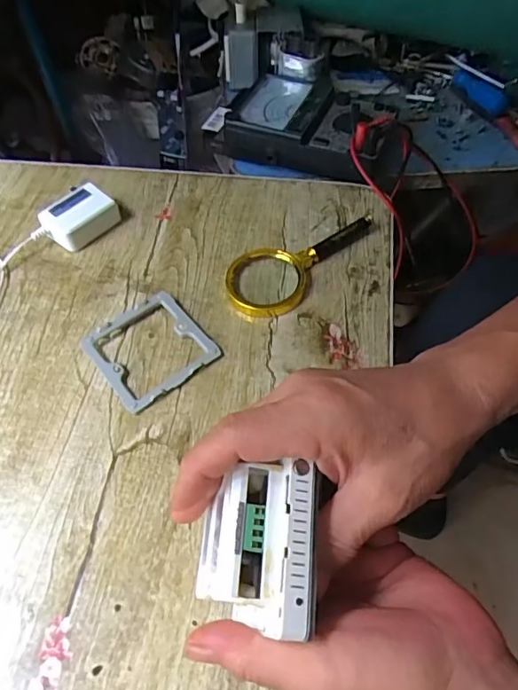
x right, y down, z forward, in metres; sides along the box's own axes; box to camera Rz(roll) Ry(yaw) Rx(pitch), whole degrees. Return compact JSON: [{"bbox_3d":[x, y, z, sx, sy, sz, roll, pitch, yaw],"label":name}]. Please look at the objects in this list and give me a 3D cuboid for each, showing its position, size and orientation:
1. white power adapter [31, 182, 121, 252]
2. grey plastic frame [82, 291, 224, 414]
[{"bbox_3d":[-0.174,-0.119,0.480,0.048,0.028,0.069,33,63,23],"label":"white power adapter"},{"bbox_3d":[-0.087,0.002,0.404,0.085,0.010,0.086,-35,61,-19],"label":"grey plastic frame"}]

